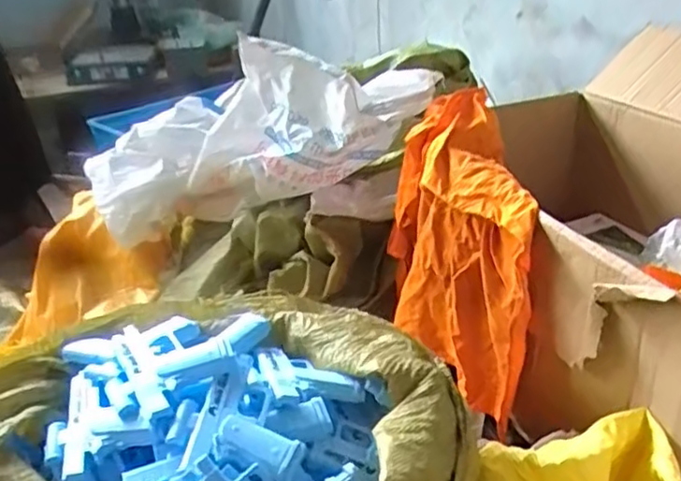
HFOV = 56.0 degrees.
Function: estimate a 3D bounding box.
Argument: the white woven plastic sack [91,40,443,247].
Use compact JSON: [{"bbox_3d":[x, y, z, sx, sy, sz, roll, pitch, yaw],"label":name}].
[{"bbox_3d":[-0.197,-0.217,1.311,0.769,0.301,0.195,-14,22,22],"label":"white woven plastic sack"}]

